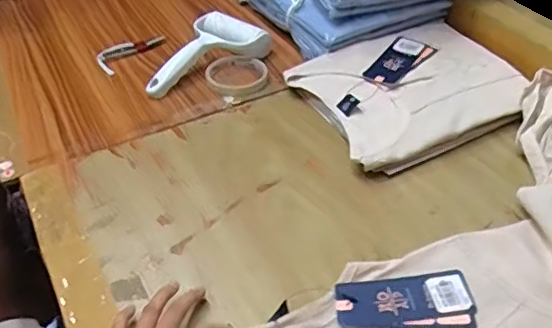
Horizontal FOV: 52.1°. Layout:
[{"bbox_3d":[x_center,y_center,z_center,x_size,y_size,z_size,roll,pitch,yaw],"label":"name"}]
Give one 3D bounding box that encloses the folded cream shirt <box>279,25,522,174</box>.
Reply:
[{"bbox_3d":[0.173,-0.095,0.720,0.259,0.036,0.206,-17,43,-19],"label":"folded cream shirt"}]

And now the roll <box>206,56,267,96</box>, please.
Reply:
[{"bbox_3d":[-0.056,-0.126,0.793,0.083,0.017,0.083,0,40,0],"label":"roll"}]

